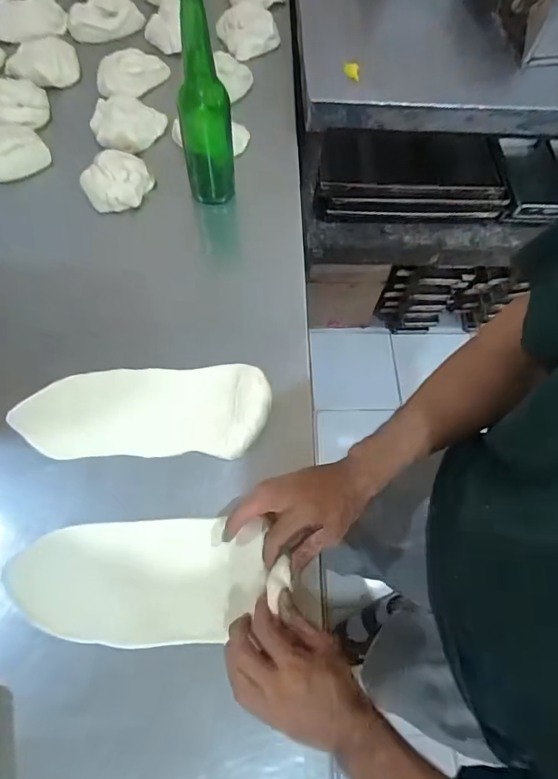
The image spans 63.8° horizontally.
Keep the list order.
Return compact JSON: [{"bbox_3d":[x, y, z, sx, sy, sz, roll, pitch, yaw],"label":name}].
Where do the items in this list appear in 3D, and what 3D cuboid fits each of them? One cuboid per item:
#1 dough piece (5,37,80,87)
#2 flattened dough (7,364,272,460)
[{"bbox_3d":[-0.421,-0.578,0.798,0.125,0.045,0.061,-18,67,-11],"label":"dough piece"},{"bbox_3d":[-0.172,0.027,0.582,0.311,0.020,0.119,0,65,-3],"label":"flattened dough"}]

